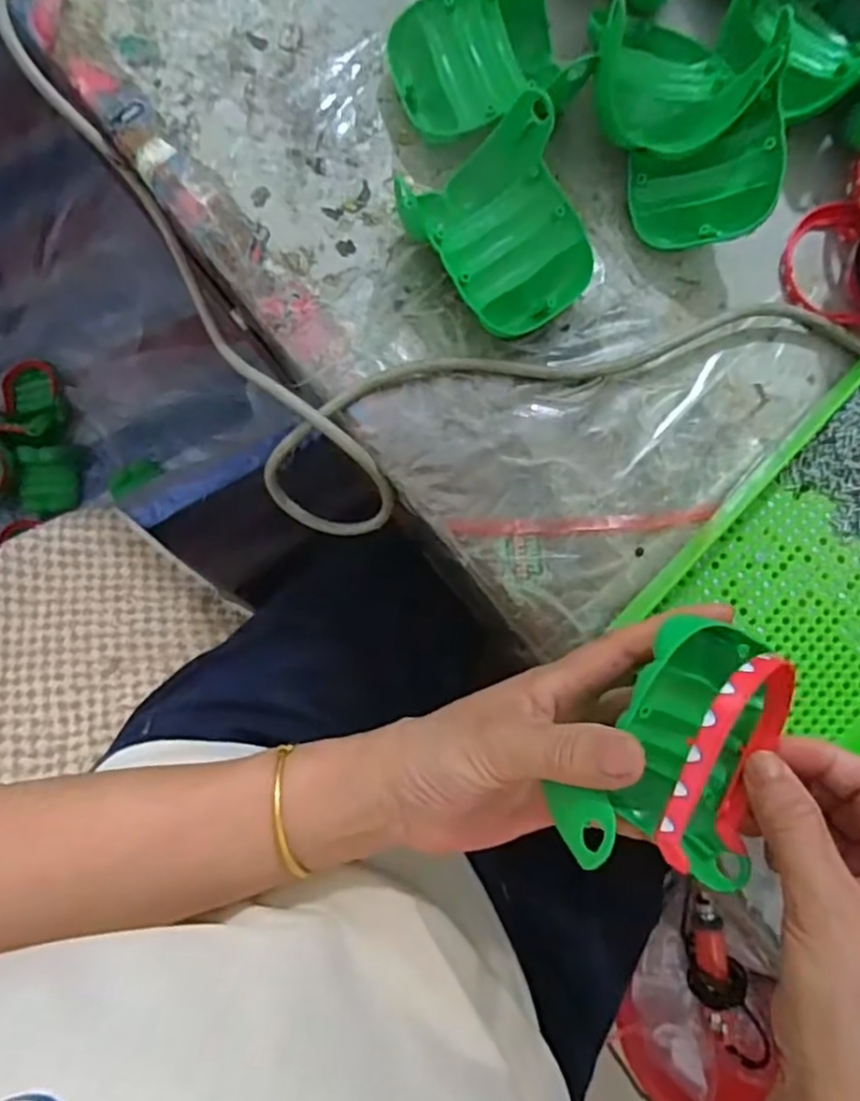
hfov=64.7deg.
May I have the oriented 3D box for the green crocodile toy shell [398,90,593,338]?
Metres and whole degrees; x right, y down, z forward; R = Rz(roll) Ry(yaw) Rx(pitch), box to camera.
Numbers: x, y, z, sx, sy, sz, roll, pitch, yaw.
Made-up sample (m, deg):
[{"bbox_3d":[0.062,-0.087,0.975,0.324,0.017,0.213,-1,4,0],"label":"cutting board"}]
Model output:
[{"bbox_3d":[0.040,-0.170,0.365,0.088,0.047,0.101,-40,89,-9],"label":"green crocodile toy shell"}]

